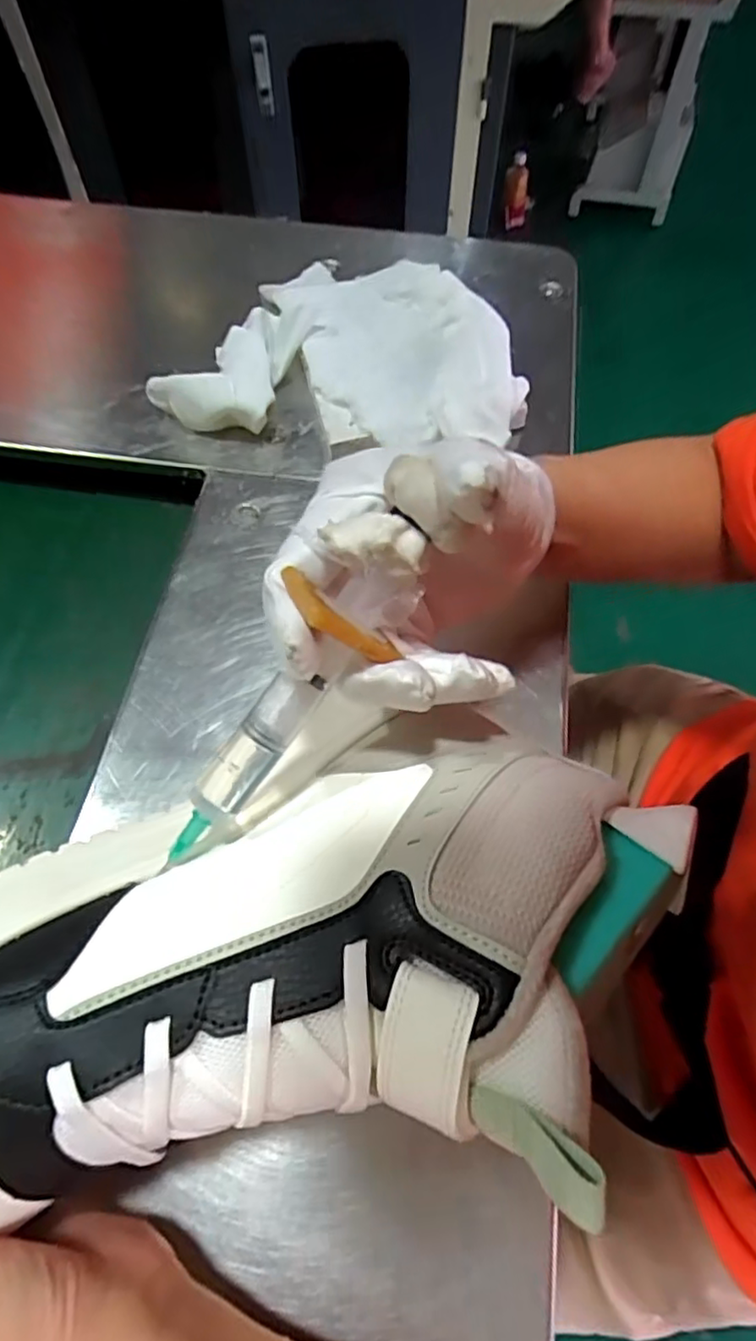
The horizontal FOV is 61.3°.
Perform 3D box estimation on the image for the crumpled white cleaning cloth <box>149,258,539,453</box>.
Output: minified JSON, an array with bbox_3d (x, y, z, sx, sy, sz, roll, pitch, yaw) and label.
[{"bbox_3d":[-0.013,-0.228,0.450,0.237,0.034,0.194,12,63,7],"label":"crumpled white cleaning cloth"}]

